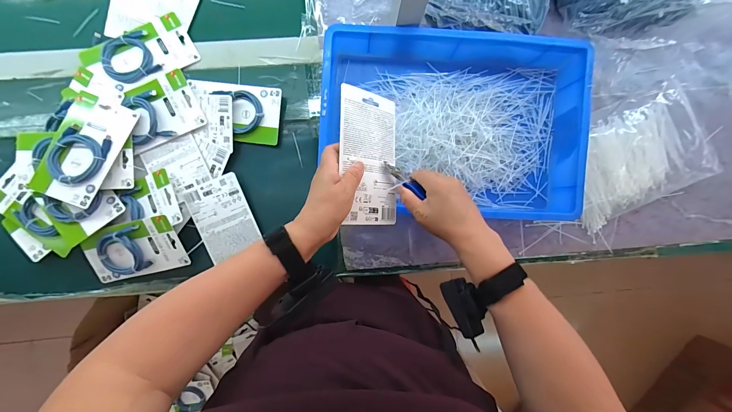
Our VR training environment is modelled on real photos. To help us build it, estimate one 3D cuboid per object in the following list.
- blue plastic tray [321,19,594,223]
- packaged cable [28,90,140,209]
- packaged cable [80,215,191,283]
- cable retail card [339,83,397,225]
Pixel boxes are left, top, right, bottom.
[{"bbox_3d":[0.142,-0.135,0.533,0.418,0.090,0.282,2,90,0],"label":"blue plastic tray"},{"bbox_3d":[-0.463,-0.094,0.511,0.095,0.015,0.178,21,79,-9],"label":"packaged cable"},{"bbox_3d":[-0.410,0.077,0.542,0.180,0.034,0.096,-13,90,-1],"label":"packaged cable"},{"bbox_3d":[0.006,-0.065,0.421,0.098,0.006,0.178,3,87,-40],"label":"cable retail card"}]

